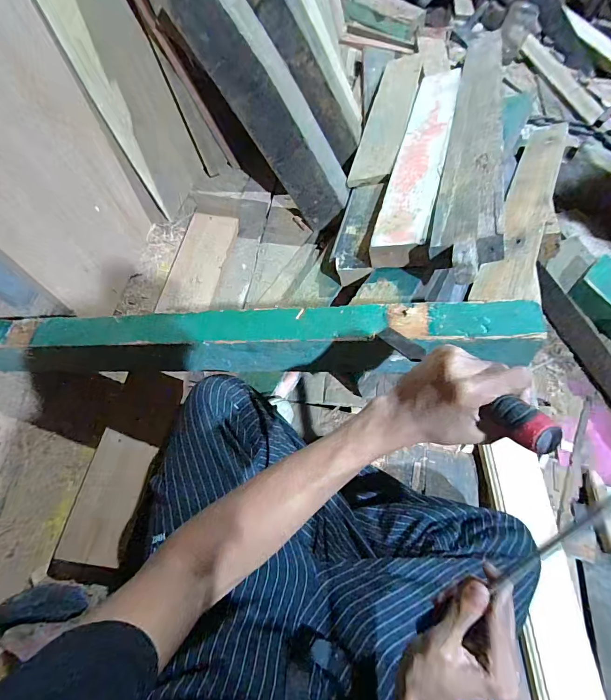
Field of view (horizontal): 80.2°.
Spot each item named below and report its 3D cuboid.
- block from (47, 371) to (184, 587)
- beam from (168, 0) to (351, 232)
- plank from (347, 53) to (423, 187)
[{"bbox_3d":[-0.316,0.199,0.629,0.128,0.054,0.339,9,64,0],"label":"block"},{"bbox_3d":[-0.061,-0.493,0.765,0.115,0.492,0.100,4,55,45],"label":"beam"},{"bbox_3d":[0.232,-0.655,0.986,0.115,0.023,0.668,3,56,25],"label":"plank"}]

